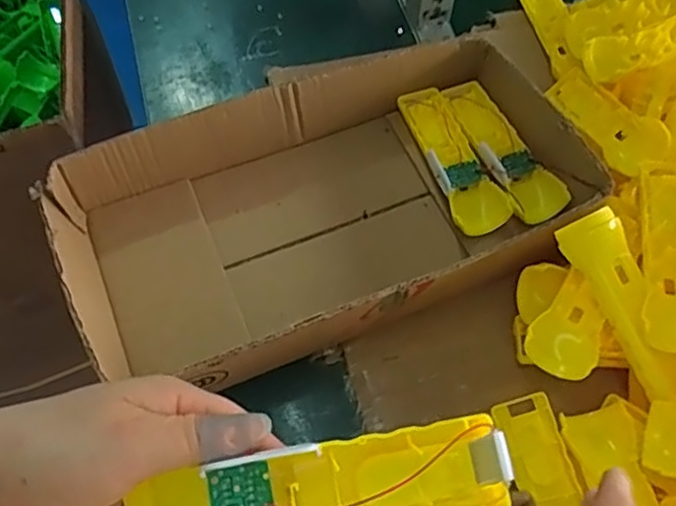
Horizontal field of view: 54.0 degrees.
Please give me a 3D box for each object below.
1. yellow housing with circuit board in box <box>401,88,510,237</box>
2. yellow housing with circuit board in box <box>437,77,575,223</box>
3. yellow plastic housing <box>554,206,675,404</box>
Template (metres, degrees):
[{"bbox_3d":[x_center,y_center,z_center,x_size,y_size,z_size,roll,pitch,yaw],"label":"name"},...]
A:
[{"bbox_3d":[0.104,-0.092,0.622,0.050,0.023,0.163,-17,64,-11],"label":"yellow housing with circuit board in box"},{"bbox_3d":[0.152,-0.103,0.628,0.063,0.030,0.164,-22,65,-13],"label":"yellow housing with circuit board in box"},{"bbox_3d":[0.221,0.040,0.503,0.039,0.032,0.148,-24,83,-14],"label":"yellow plastic housing"}]

